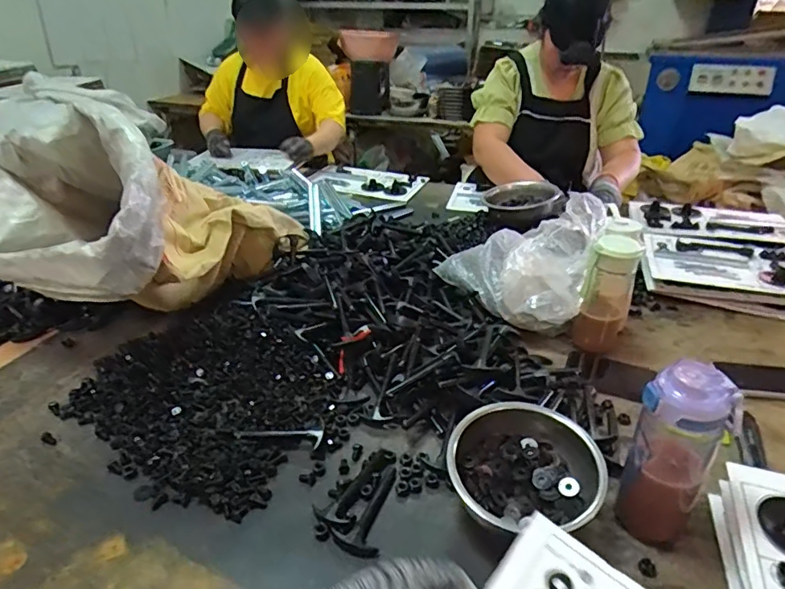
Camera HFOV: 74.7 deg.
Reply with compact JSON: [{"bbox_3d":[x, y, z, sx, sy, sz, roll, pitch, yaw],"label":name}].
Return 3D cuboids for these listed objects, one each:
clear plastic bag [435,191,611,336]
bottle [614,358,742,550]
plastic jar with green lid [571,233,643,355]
[{"bbox_3d":[0.229,-0.074,0.920,0.139,0.196,0.275,-22,37,-32],"label":"clear plastic bag"},{"bbox_3d":[0.289,0.172,0.543,0.063,0.208,0.081,-26,40,-36],"label":"bottle"},{"bbox_3d":[0.356,-0.004,0.855,0.073,0.195,0.091,16,34,24],"label":"plastic jar with green lid"}]

